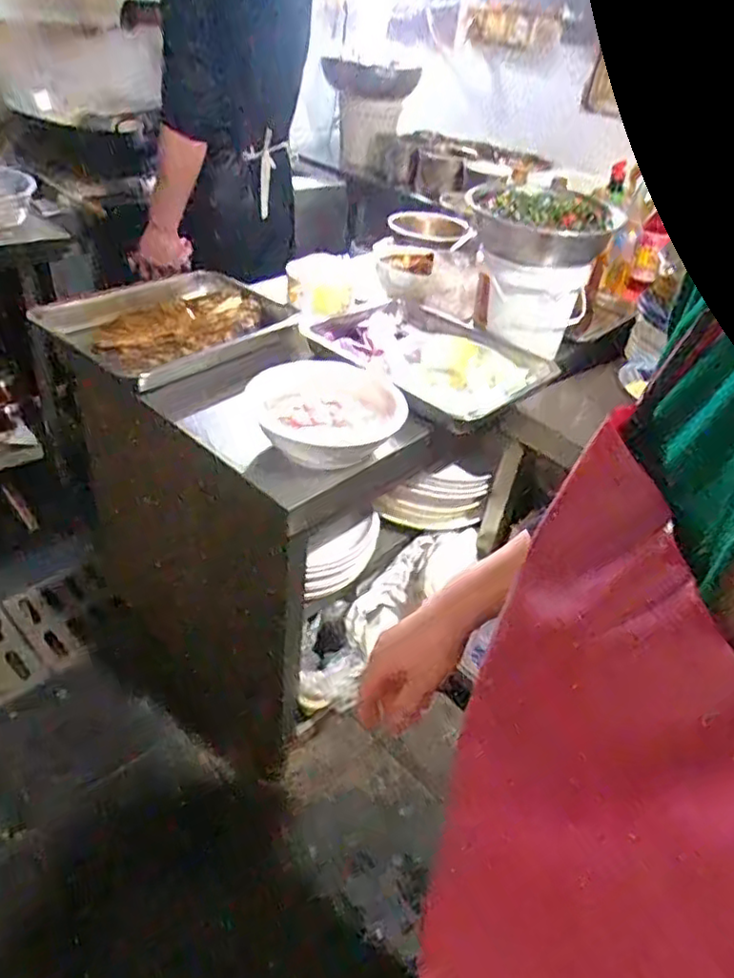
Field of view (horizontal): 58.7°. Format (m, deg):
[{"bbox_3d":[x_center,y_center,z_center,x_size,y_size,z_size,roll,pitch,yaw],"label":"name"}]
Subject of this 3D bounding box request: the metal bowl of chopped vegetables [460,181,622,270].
[{"bbox_3d":[0.311,-0.481,1.185,0.255,0.093,0.213,-10,41,-23],"label":"metal bowl of chopped vegetables"}]

